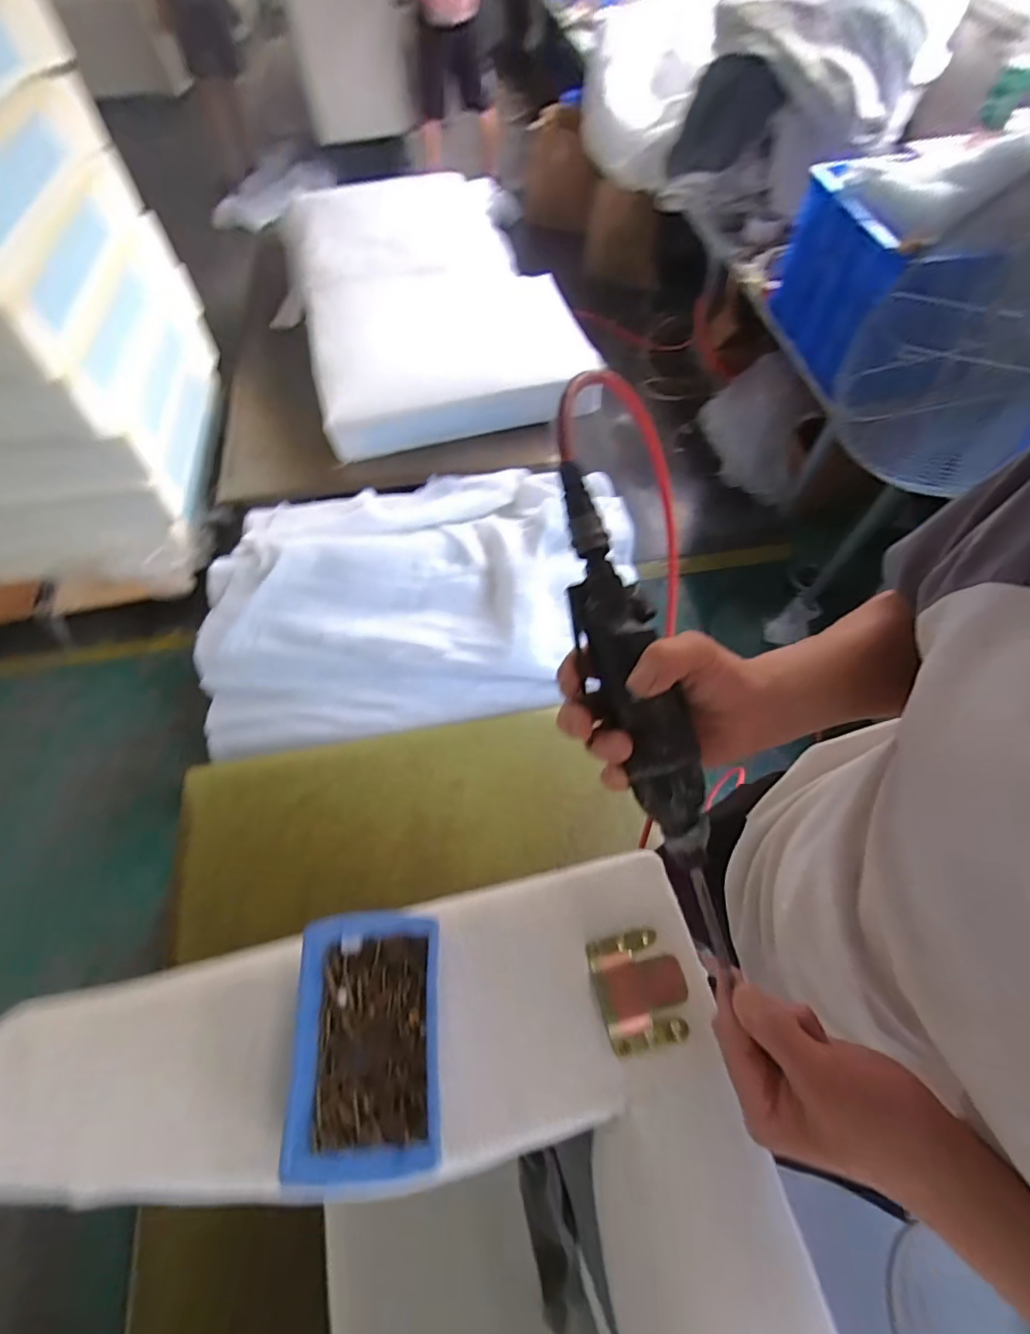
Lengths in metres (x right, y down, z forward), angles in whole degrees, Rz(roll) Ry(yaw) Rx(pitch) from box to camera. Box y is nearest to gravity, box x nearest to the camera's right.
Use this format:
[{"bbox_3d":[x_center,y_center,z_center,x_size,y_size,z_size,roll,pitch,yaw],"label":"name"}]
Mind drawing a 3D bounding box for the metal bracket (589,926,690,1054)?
[{"bbox_3d":[0.093,0.239,0.415,0.065,0.011,0.074,-12,62,-5],"label":"metal bracket"}]

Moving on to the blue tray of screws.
[{"bbox_3d":[-0.097,0.244,0.374,0.089,0.040,0.144,-5,62,-1],"label":"blue tray of screws"}]

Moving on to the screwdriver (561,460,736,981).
[{"bbox_3d":[0.075,0.013,0.347,0.050,0.037,0.301,-15,79,-7],"label":"screwdriver"}]

